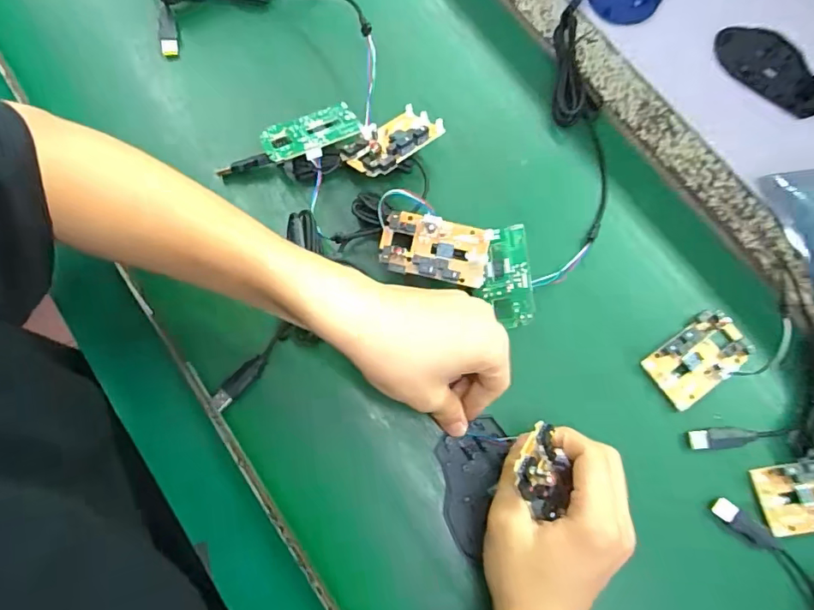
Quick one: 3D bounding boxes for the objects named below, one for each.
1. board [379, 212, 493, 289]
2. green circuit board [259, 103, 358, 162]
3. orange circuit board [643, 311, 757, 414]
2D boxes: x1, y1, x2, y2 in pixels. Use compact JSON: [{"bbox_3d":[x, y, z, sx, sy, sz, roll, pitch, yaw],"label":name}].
[{"bbox_3d":[0.021,-0.042,0.367,0.079,0.014,0.045,11,77,2],"label":"board"},{"bbox_3d":[-0.076,-0.138,0.398,0.078,0.006,0.040,-26,60,-14],"label":"green circuit board"},{"bbox_3d":[0.220,0.039,0.375,0.078,0.013,0.045,-36,80,-8],"label":"orange circuit board"}]

